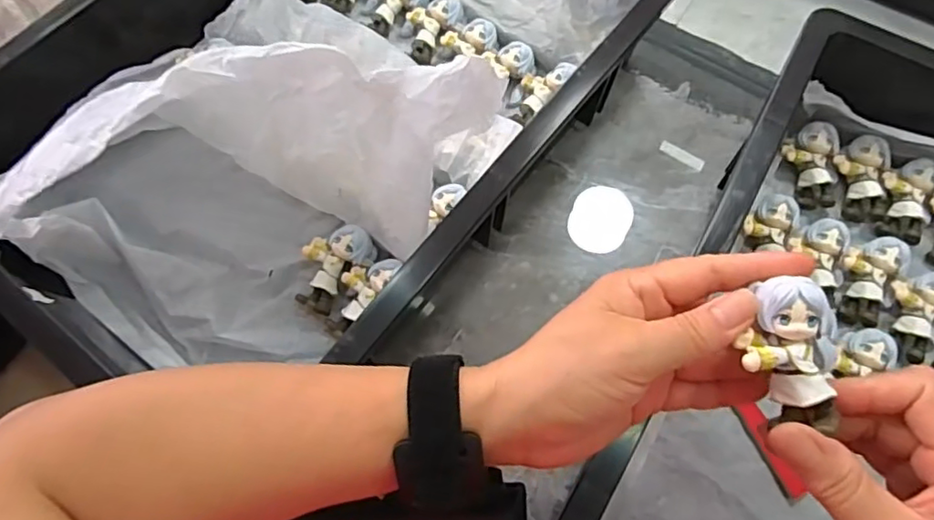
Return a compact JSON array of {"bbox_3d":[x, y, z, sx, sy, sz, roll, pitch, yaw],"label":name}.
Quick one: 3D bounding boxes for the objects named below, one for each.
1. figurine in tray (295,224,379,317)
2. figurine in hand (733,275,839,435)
[{"bbox_3d":[-0.093,0.003,0.407,0.037,0.023,0.060,33,72,12],"label":"figurine in tray"},{"bbox_3d":[0.130,0.037,0.247,0.031,0.029,0.056,-4,93,12],"label":"figurine in hand"}]

